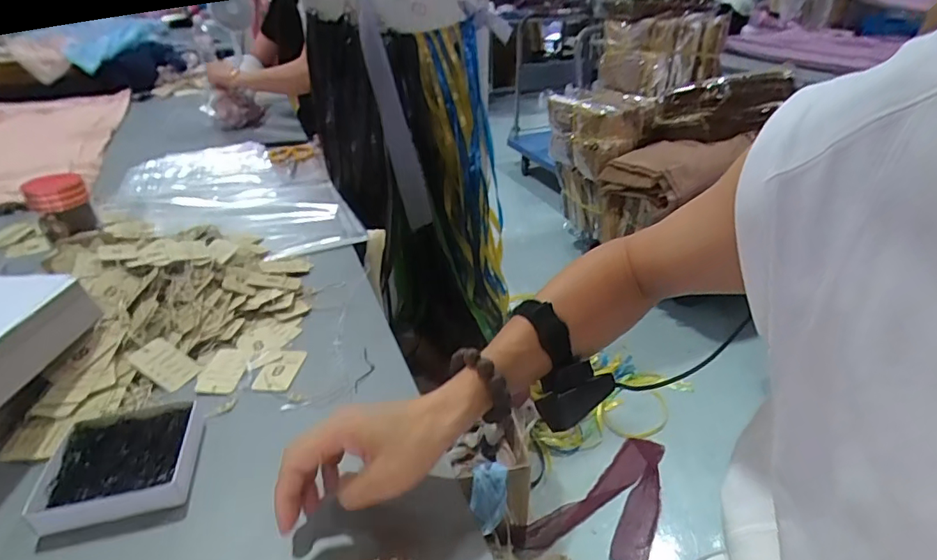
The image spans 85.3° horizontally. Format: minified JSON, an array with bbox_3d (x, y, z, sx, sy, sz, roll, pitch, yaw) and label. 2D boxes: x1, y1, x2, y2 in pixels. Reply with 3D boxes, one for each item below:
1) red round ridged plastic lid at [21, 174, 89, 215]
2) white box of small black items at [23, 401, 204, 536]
[{"bbox_3d":[-0.587,-0.125,0.722,0.070,0.037,0.064,-24,38,-35],"label":"red round ridged plastic lid"},{"bbox_3d":[-0.294,0.152,0.430,0.113,0.018,0.102,-8,32,-15],"label":"white box of small black items"}]

